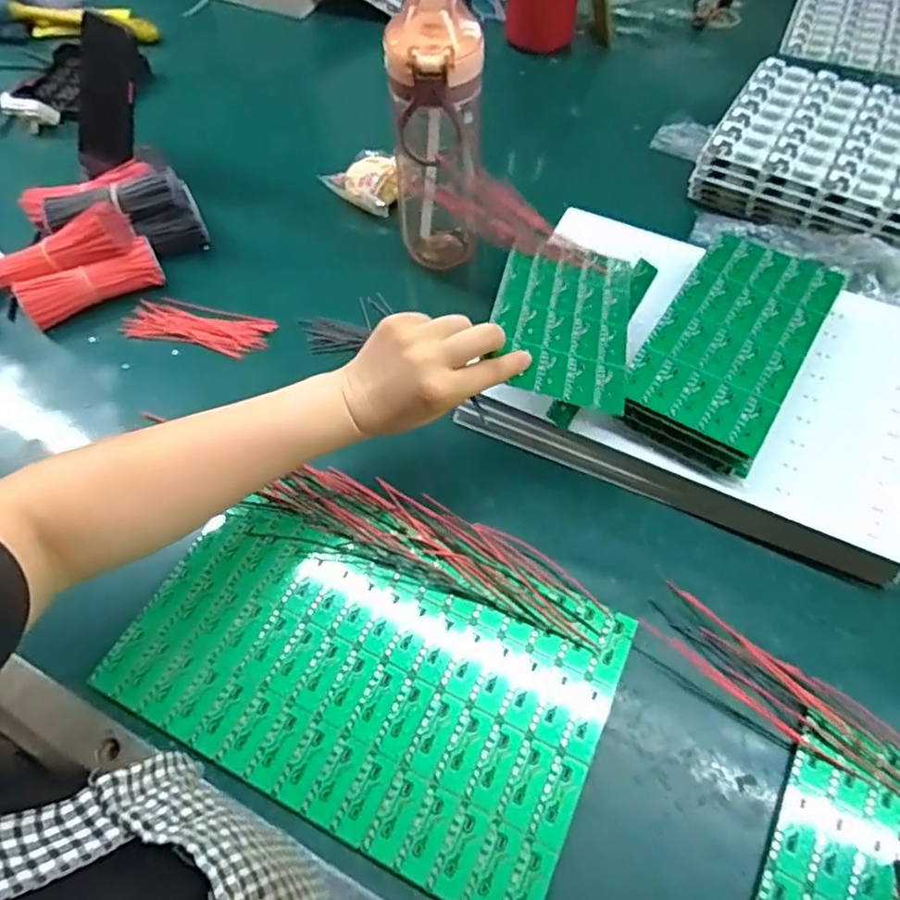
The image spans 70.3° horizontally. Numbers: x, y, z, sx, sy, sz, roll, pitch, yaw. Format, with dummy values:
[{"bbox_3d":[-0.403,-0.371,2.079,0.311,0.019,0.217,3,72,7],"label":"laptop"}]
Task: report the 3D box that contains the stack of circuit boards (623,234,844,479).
[{"bbox_3d":[0.205,-0.078,0.478,0.101,0.033,0.195,28,65,19],"label":"stack of circuit boards"}]

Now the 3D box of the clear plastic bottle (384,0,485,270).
[{"bbox_3d":[-0.010,-0.244,0.529,0.076,0.214,0.063,-5,58,-1],"label":"clear plastic bottle"}]

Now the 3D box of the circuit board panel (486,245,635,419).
[{"bbox_3d":[0.084,-0.099,0.476,0.098,0.007,0.177,13,50,2],"label":"circuit board panel"}]

